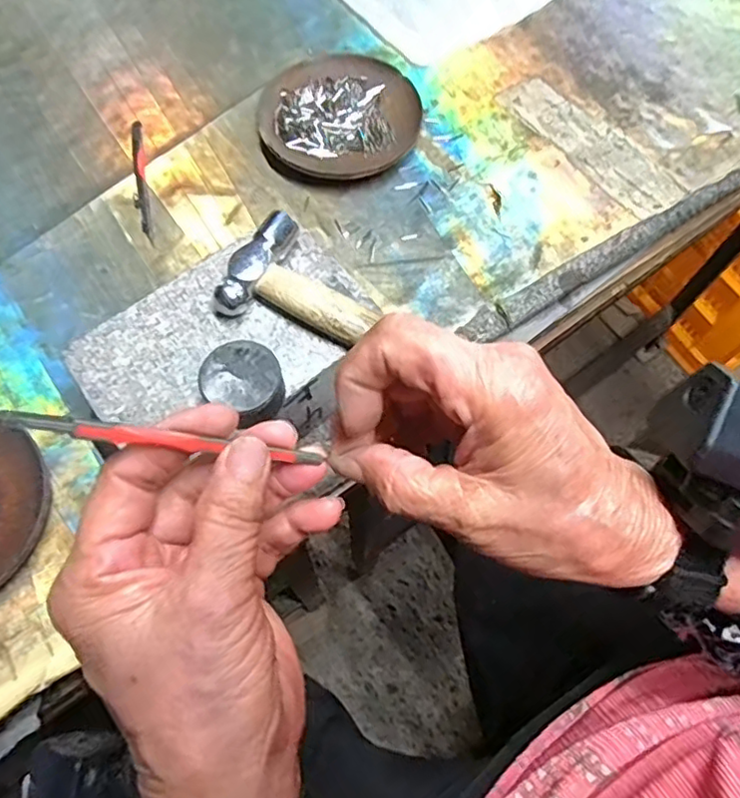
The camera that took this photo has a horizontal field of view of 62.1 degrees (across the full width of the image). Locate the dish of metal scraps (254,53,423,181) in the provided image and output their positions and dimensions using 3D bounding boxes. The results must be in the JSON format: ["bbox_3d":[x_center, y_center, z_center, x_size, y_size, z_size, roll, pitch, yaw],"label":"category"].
[{"bbox_3d":[-0.023,-0.208,0.449,0.115,0.017,0.107,1,67,-1],"label":"dish of metal scraps"}]

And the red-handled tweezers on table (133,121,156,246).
[{"bbox_3d":[-0.161,-0.153,0.429,0.010,0.004,0.107,-10,68,-6],"label":"red-handled tweezers on table"}]

